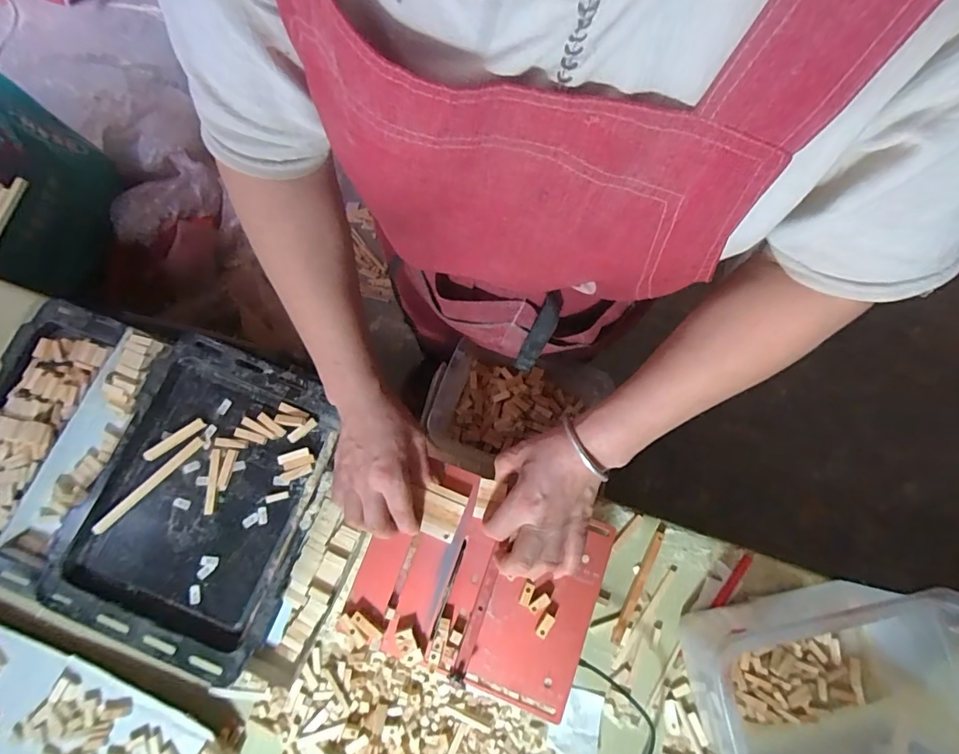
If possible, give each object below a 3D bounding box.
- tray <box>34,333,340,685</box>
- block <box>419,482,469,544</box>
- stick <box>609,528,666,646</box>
[{"bbox_3d":[-0.339,0.147,0.570,0.264,0.039,0.363,17,78,4],"label":"tray"},{"bbox_3d":[-0.040,0.140,0.482,0.044,0.010,0.049,20,76,6],"label":"block"},{"bbox_3d":[0.203,0.261,0.588,0.014,0.015,0.152,29,79,6],"label":"stick"}]

